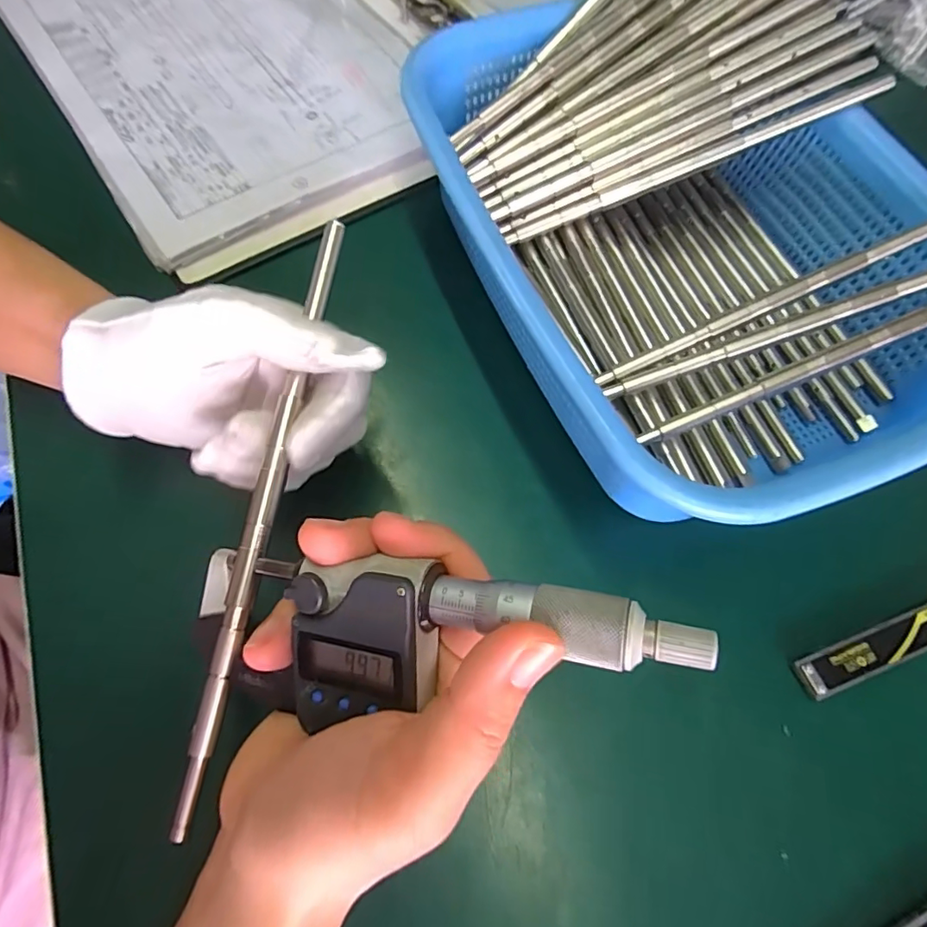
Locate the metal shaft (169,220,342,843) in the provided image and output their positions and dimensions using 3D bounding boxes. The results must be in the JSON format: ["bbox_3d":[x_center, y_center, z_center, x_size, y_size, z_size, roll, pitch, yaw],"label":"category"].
[{"bbox_3d":[-0.069,0.010,0.190,0.010,0.012,0.211,10,77,2],"label":"metal shaft"}]

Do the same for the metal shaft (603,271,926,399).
[{"bbox_3d":[0.154,-0.063,0.234,0.190,0.008,0.007,-19,69,6],"label":"metal shaft"}]

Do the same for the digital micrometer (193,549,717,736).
[{"bbox_3d":[-0.016,0.049,0.163,0.161,0.026,0.048,-8,98,17],"label":"digital micrometer"}]

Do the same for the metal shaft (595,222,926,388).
[{"bbox_3d":[0.149,-0.077,0.240,0.190,0.007,0.007,-25,70,5],"label":"metal shaft"}]

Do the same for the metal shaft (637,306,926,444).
[{"bbox_3d":[0.165,-0.049,0.227,0.192,0.008,0.007,-23,70,4],"label":"metal shaft"}]

